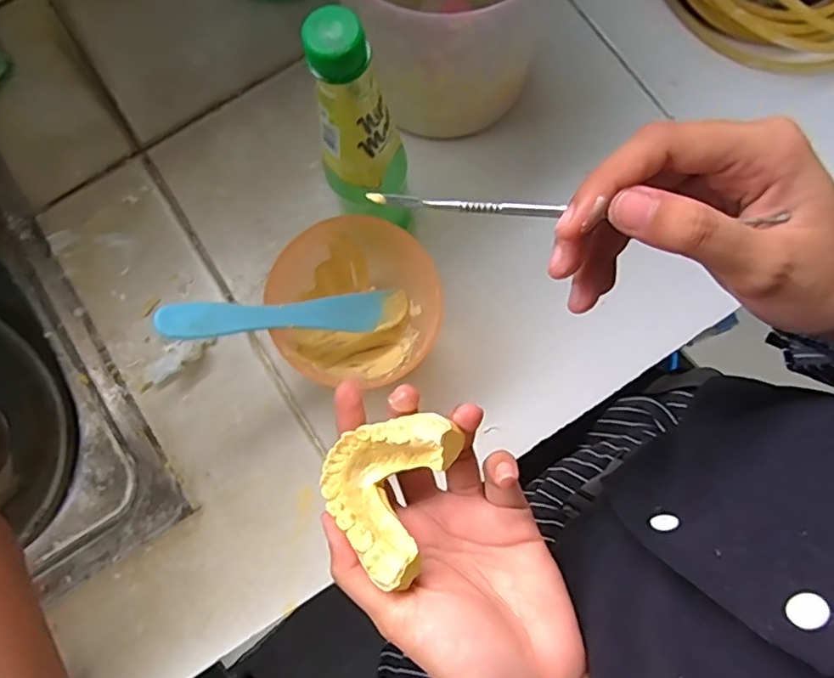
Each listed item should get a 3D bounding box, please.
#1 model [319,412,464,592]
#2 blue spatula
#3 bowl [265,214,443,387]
[{"bbox_3d":[-0.013,0.063,0.253,0.051,0.023,0.066,16,82,27],"label":"model"},{"bbox_3d":[-0.083,-0.017,0.398,0.178,0.005,0.028,-6,77,-32],"label":"blue spatula"},{"bbox_3d":[-0.043,-0.025,0.435,0.119,0.078,0.120,0,79,1],"label":"bowl"}]

